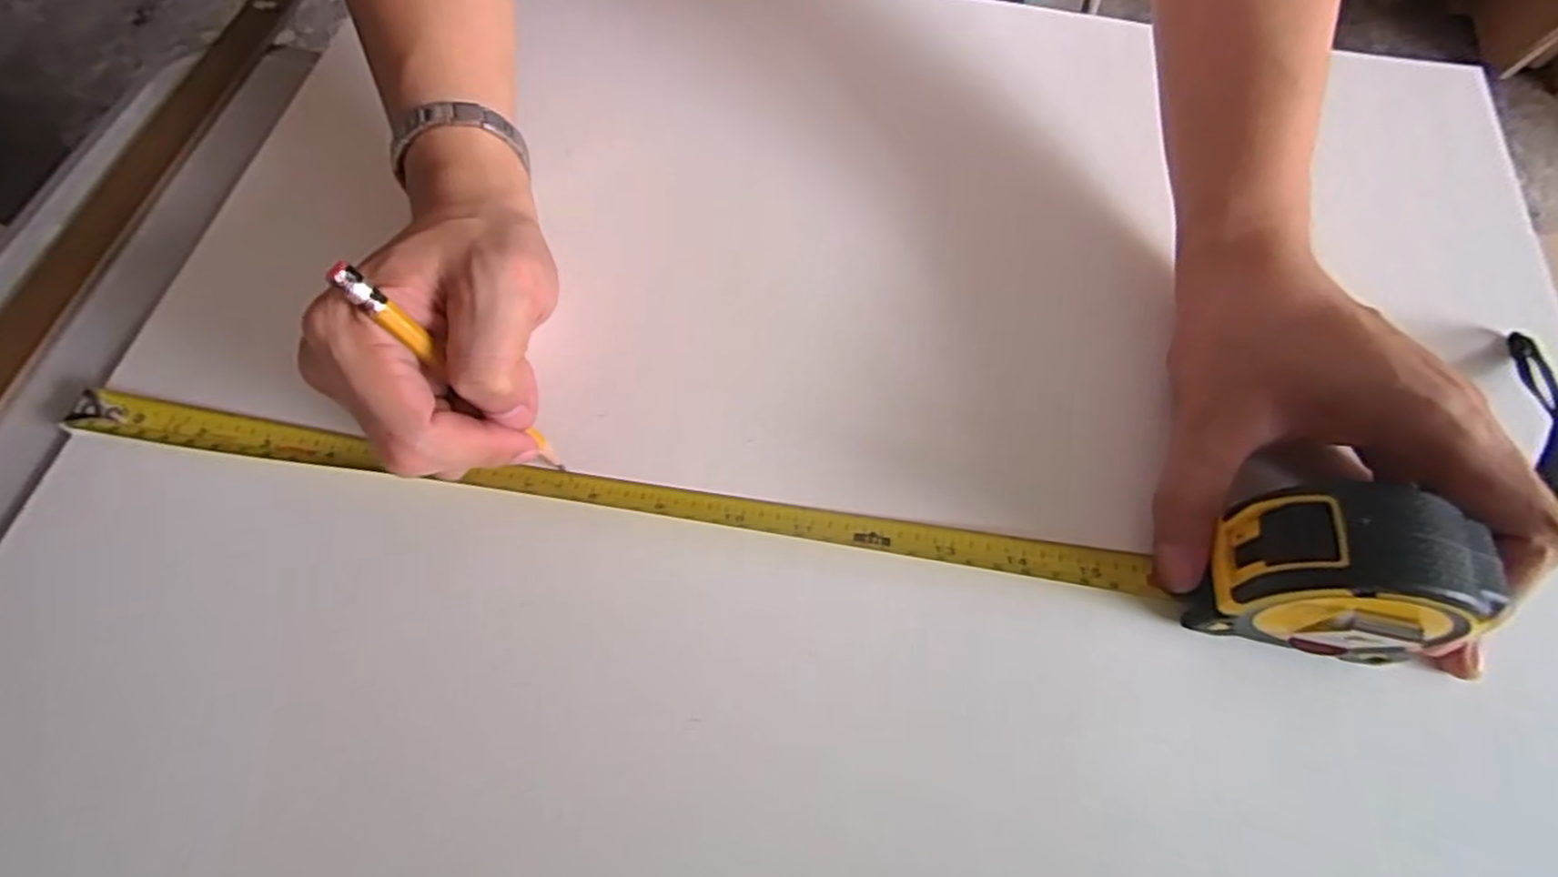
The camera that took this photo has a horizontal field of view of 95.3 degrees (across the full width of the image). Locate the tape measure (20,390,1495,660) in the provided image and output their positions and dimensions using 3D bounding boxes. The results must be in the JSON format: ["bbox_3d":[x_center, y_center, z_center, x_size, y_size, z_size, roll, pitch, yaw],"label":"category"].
[{"bbox_3d":[-0.050,0.020,0.254,0.499,0.056,0.041,5,66,9],"label":"tape measure"}]

